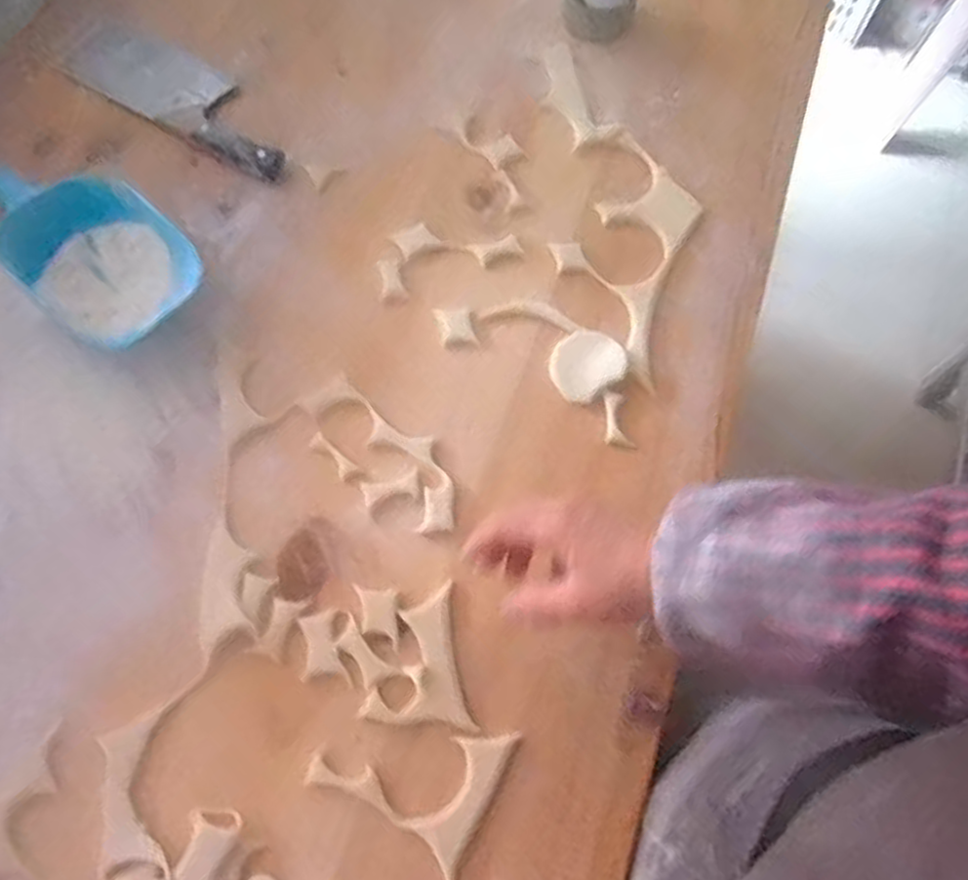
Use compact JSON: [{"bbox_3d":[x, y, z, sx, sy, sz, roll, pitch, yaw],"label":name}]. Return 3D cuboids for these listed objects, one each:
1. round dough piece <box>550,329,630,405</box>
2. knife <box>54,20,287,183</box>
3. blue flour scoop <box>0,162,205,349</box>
[{"bbox_3d":[0.084,-0.062,0.609,0.065,0.008,0.056,-35,71,-15],"label":"round dough piece"},{"bbox_3d":[-0.293,-0.340,0.721,0.292,0.022,0.084,32,70,13],"label":"knife"},{"bbox_3d":[-0.336,-0.163,0.616,0.245,0.074,0.108,38,71,15],"label":"blue flour scoop"}]

